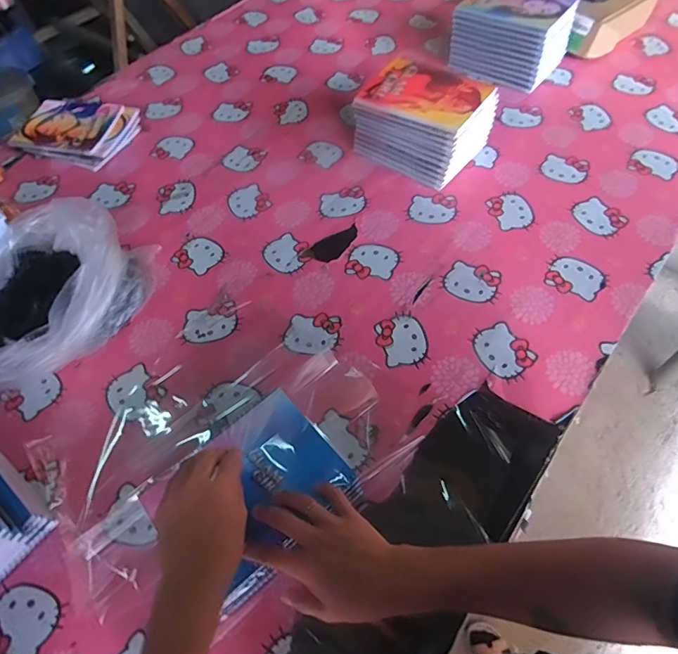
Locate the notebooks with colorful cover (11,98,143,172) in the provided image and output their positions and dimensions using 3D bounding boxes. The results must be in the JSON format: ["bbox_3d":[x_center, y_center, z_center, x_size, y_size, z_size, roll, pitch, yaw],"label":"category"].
[{"bbox_3d":[-0.554,-0.416,0.982,0.254,0.030,0.180,20,60,17],"label":"notebooks with colorful cover"}]

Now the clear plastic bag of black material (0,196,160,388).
[{"bbox_3d":[-0.450,-0.050,0.679,0.292,0.125,0.265,-4,56,3],"label":"clear plastic bag of black material"}]

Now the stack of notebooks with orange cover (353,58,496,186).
[{"bbox_3d":[0.155,-0.370,0.842,0.205,0.121,0.161,34,66,24],"label":"stack of notebooks with orange cover"}]

